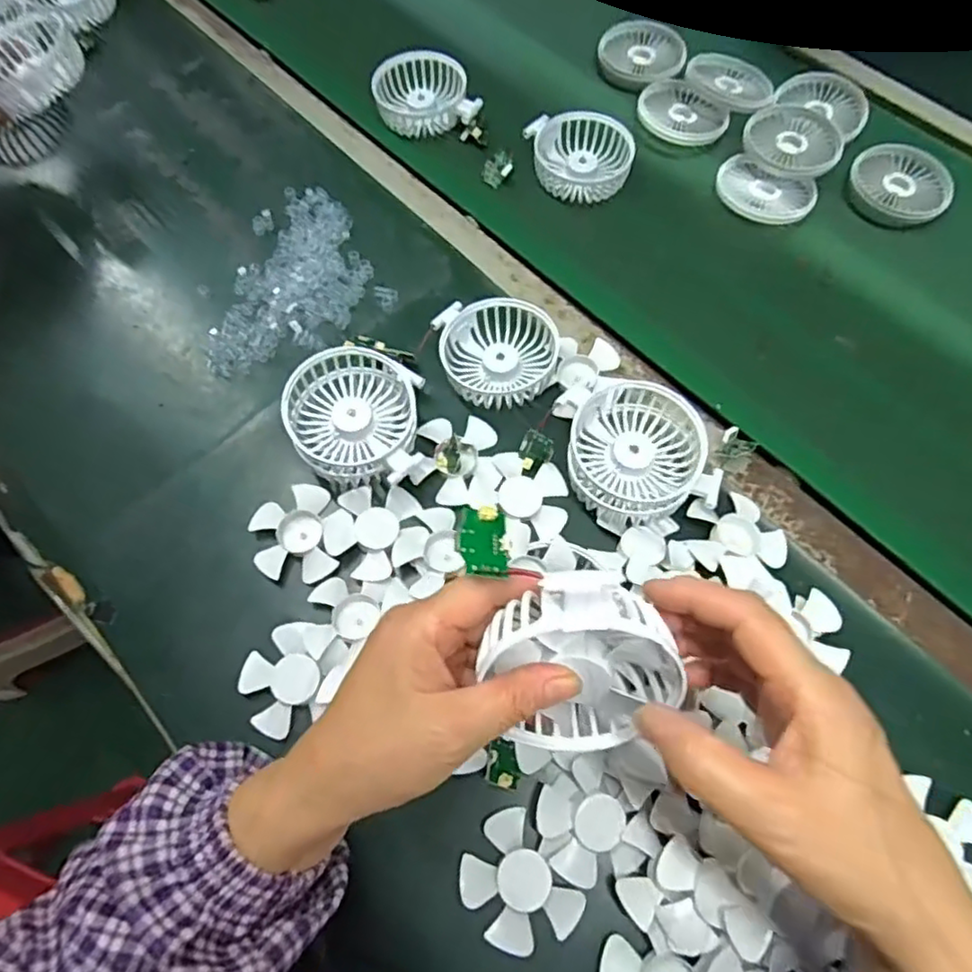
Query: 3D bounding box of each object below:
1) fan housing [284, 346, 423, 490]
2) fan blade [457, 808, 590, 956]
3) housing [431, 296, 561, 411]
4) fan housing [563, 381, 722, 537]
[{"bbox_3d":[-0.094,-0.047,0.463,0.088,0.056,0.089,0,65,0],"label":"fan housing"},{"bbox_3d":[0.020,0.227,0.370,0.064,0.009,0.069,0,65,0],"label":"fan blade"},{"bbox_3d":[0.011,-0.104,0.497,0.091,0.026,0.084,0,65,0],"label":"housing"},{"bbox_3d":[0.105,-0.021,0.447,0.085,0.050,0.098,-21,67,-9],"label":"fan housing"}]

